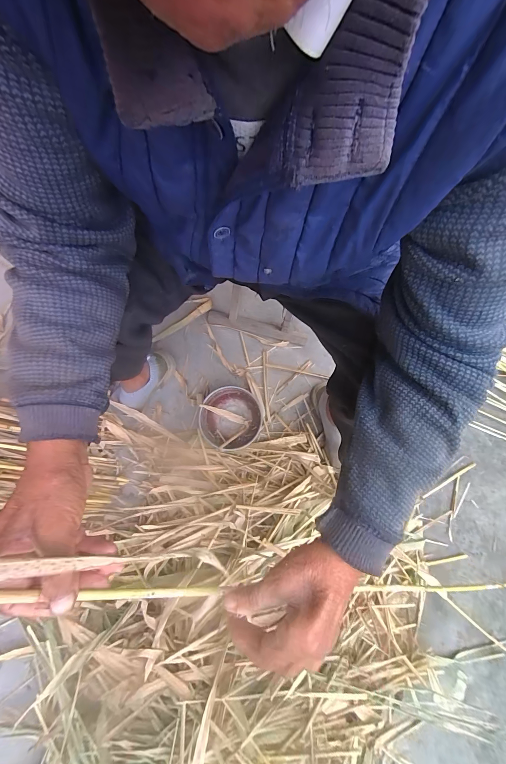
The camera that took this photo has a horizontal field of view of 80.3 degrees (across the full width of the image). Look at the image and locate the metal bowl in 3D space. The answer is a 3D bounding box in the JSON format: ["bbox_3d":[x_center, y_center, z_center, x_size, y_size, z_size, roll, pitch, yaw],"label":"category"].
[{"bbox_3d":[-0.057,0.096,0.804,0.158,0.064,0.162,0,77,-1],"label":"metal bowl"}]

